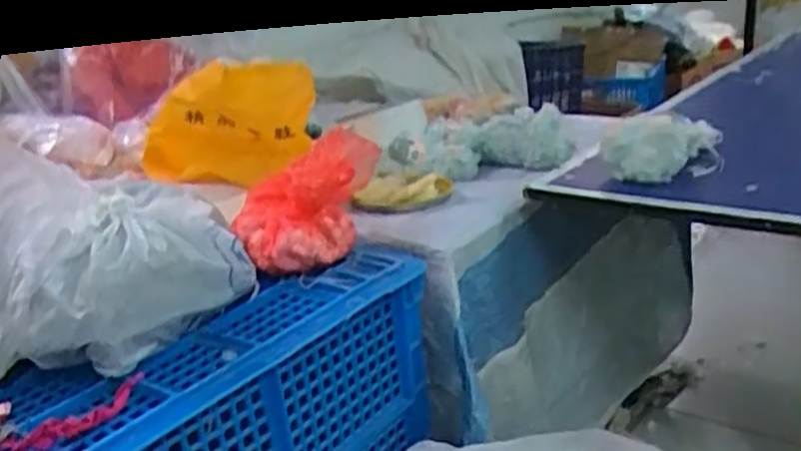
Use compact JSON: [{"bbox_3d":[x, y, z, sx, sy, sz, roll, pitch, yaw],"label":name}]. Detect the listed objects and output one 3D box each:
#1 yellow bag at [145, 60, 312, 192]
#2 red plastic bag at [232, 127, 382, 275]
[{"bbox_3d":[-0.212,-0.129,0.946,0.206,0.146,0.091,6,18,23],"label":"yellow bag"},{"bbox_3d":[-0.092,-0.025,0.807,0.155,0.109,0.109,-14,21,-23],"label":"red plastic bag"}]

